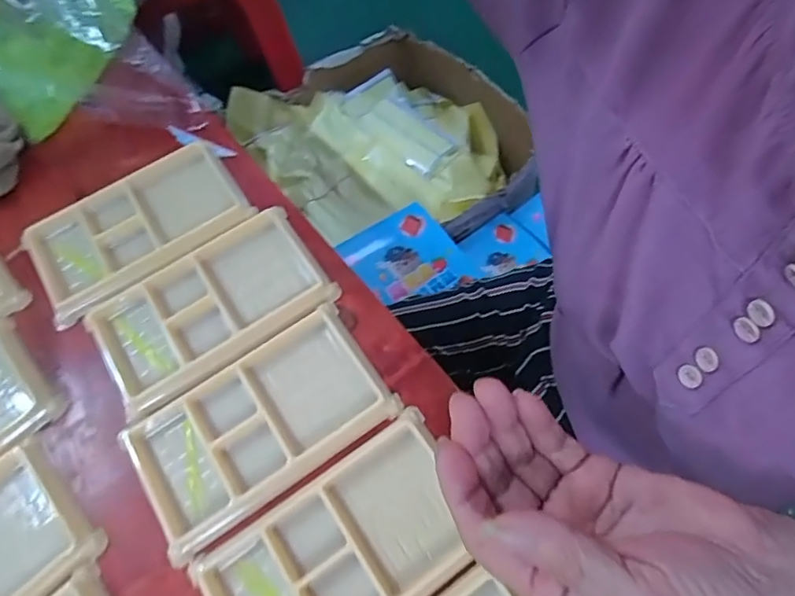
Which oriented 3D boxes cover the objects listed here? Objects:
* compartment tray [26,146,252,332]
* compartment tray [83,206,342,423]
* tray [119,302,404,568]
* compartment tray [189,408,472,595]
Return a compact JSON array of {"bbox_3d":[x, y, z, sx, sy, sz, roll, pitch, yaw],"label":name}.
[{"bbox_3d":[-0.170,-0.048,0.356,0.136,0.012,0.075,-32,65,-12],"label":"compartment tray"},{"bbox_3d":[-0.113,0.002,0.330,0.135,0.012,0.079,-33,65,-13],"label":"compartment tray"},{"bbox_3d":[-0.075,0.065,0.297,0.135,0.012,0.079,-32,65,-12],"label":"tray"},{"bbox_3d":[-0.028,0.124,0.267,0.133,0.011,0.079,-34,66,-13],"label":"compartment tray"}]

